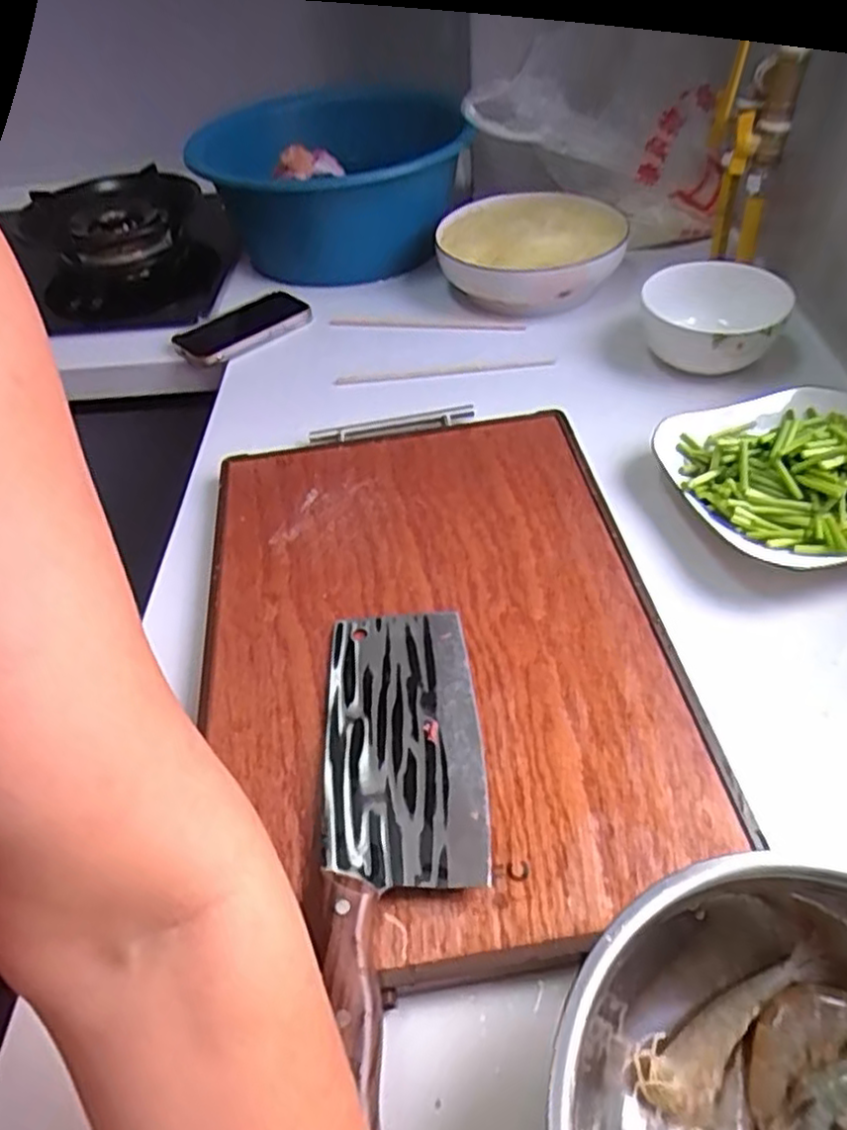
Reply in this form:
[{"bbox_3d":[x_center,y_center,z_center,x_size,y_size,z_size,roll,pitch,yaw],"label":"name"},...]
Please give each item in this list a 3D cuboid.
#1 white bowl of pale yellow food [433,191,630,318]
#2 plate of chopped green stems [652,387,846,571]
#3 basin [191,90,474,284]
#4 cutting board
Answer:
[{"bbox_3d":[0.115,-0.341,0.777,0.194,0.065,0.167,9,49,14],"label":"white bowl of pale yellow food"},{"bbox_3d":[0.277,-0.078,0.515,0.170,0.037,0.176,-3,47,3],"label":"plate of chopped green stems"},{"bbox_3d":[-0.099,-0.484,0.891,0.300,0.139,0.300,-3,49,4],"label":"basin"},{"bbox_3d":[0.001,0.030,0.476,0.291,0.019,0.438,-10,49,-2],"label":"cutting board"}]

